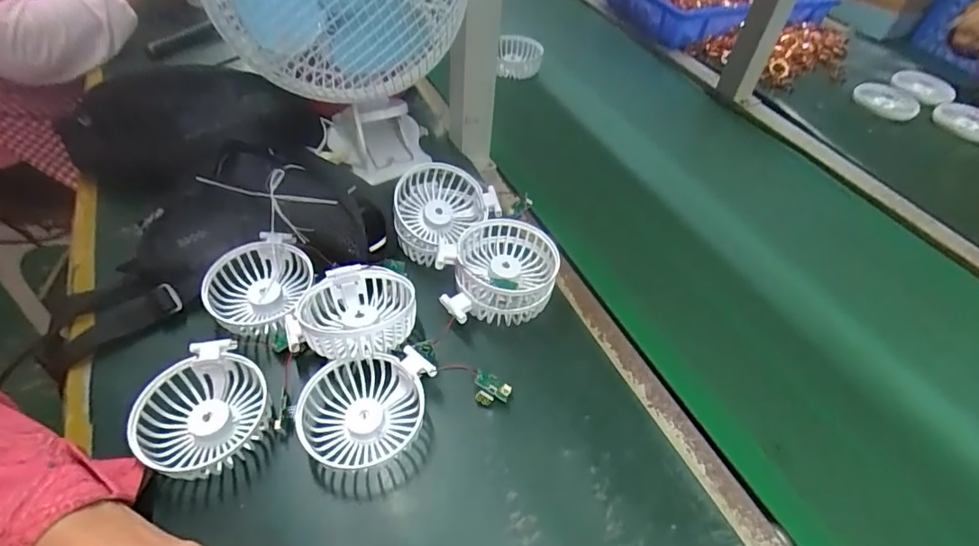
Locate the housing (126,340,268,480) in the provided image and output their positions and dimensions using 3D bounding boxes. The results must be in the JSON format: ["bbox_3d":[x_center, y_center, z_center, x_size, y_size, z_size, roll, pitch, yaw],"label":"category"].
[{"bbox_3d":[-0.209,0.104,0.376,0.083,0.045,0.097,12,49,7],"label":"housing"}]

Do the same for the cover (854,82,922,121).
[{"bbox_3d":[0.600,-0.262,0.759,0.076,0.018,0.077,-7,49,-10],"label":"cover"}]

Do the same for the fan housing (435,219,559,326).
[{"bbox_3d":[0.007,0.001,0.449,0.101,0.057,0.085,-6,49,-9],"label":"fan housing"}]

